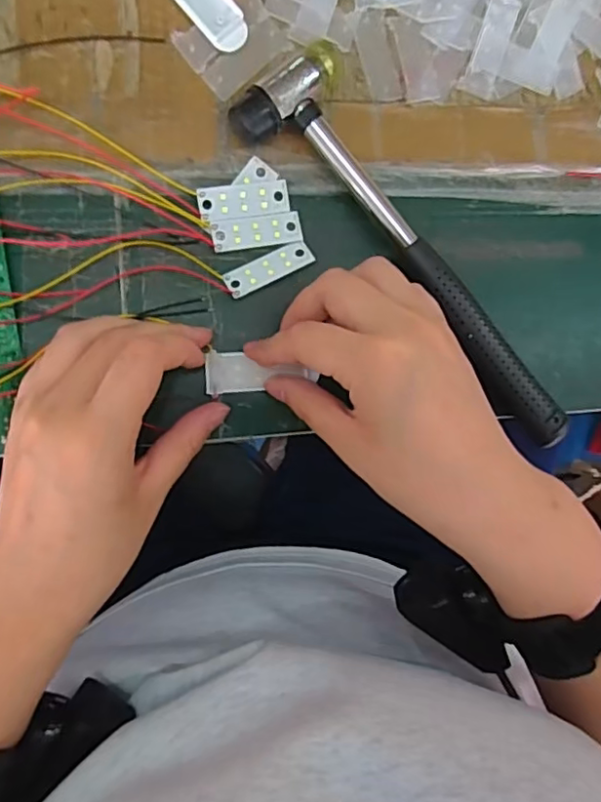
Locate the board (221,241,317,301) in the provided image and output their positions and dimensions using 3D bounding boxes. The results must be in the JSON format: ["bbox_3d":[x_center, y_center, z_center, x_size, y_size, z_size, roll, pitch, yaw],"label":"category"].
[{"bbox_3d":[-0.016,-0.067,0.299,0.046,0.005,0.013,-26,96,-8],"label":"board"}]

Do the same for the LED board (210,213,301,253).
[{"bbox_3d":[-0.022,-0.086,0.299,0.045,0.004,0.016,-11,94,-9],"label":"LED board"}]

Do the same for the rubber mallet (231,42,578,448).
[{"bbox_3d":[0.064,-0.074,0.305,0.055,0.022,0.232,-45,98,-5],"label":"rubber mallet"}]

